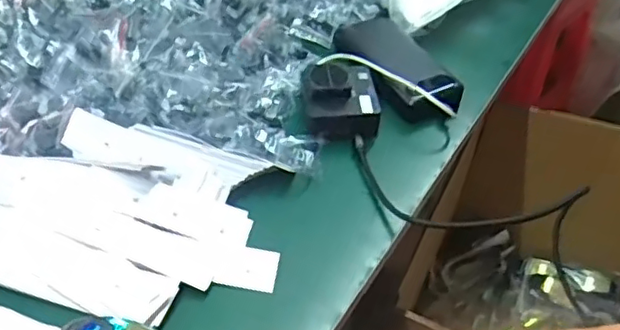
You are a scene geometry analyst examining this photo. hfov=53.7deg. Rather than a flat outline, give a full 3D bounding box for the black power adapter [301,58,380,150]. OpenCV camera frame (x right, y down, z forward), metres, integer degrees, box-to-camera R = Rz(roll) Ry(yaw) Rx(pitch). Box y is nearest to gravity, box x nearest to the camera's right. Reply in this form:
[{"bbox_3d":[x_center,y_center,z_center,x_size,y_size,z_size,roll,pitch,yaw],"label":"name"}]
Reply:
[{"bbox_3d":[0.030,-0.068,0.614,0.072,0.040,0.086,1,47,-3],"label":"black power adapter"}]

